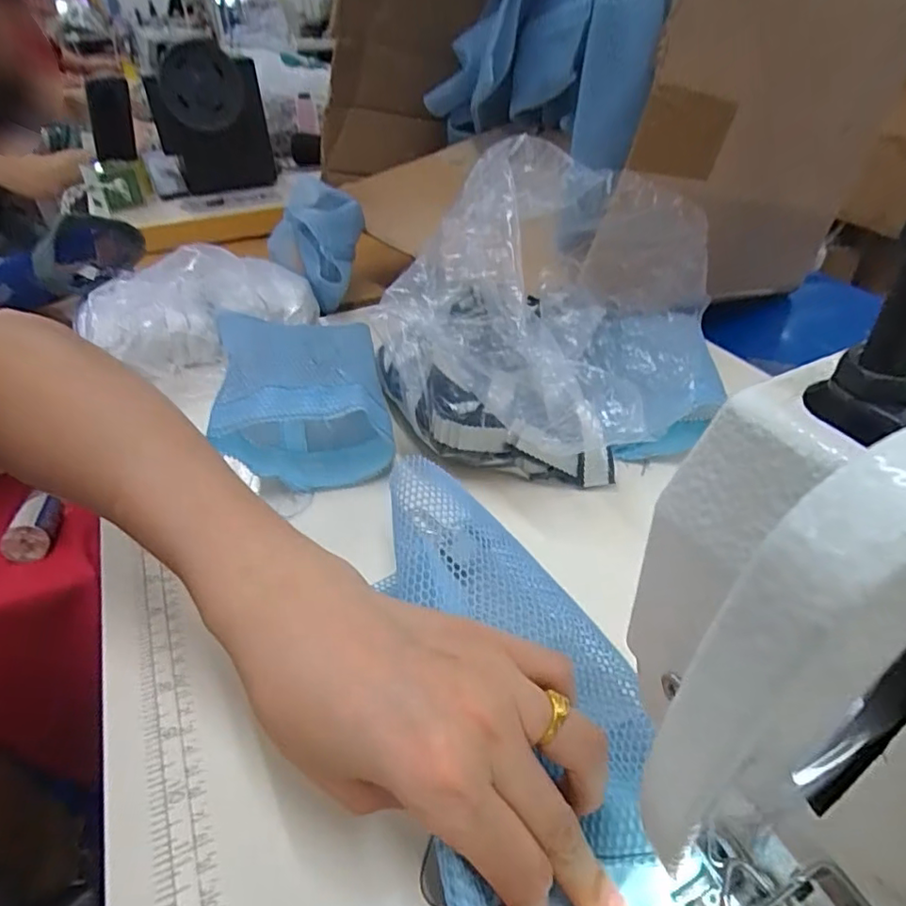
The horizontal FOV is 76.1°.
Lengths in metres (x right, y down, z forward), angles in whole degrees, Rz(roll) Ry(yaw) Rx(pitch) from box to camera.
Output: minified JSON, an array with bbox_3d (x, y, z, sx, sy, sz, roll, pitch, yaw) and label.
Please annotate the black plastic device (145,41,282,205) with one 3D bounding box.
[{"bbox_3d":[-0.379,-0.511,0.903,0.169,0.227,0.036,-13,66,-12],"label":"black plastic device"}]

